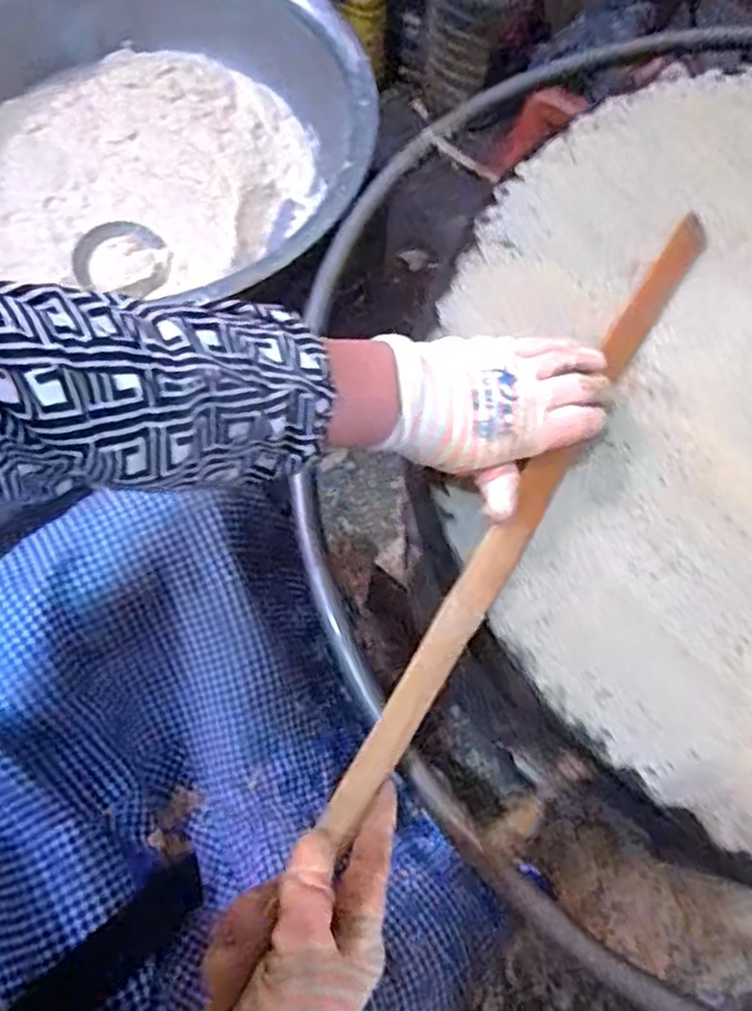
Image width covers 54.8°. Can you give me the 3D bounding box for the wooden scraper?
[{"bbox_3d":[0.105,-0.014,0.464,0.024,0.019,0.478,31,71,9],"label":"wooden scraper"}]

